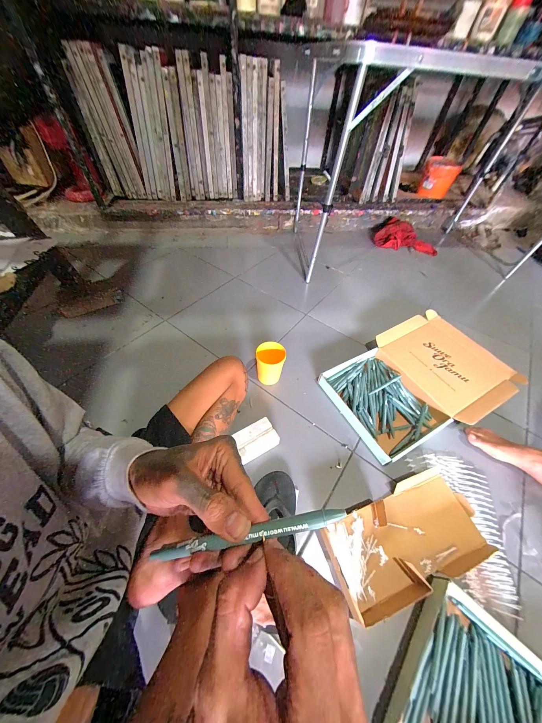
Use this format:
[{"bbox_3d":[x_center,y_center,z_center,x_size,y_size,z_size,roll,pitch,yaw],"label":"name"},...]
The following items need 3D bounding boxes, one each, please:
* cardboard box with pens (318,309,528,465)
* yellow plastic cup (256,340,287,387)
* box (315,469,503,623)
[{"bbox_3d":[0.467,0.053,0.757,0.550,0.066,0.371,-24,57,-16],"label":"cardboard box with pens"},{"bbox_3d":[0.000,0.011,0.743,0.086,0.125,0.083,0,54,0],"label":"yellow plastic cup"},{"bbox_3d":[0.311,0.394,0.528,0.369,0.046,0.186,-17,55,-11],"label":"box"}]

